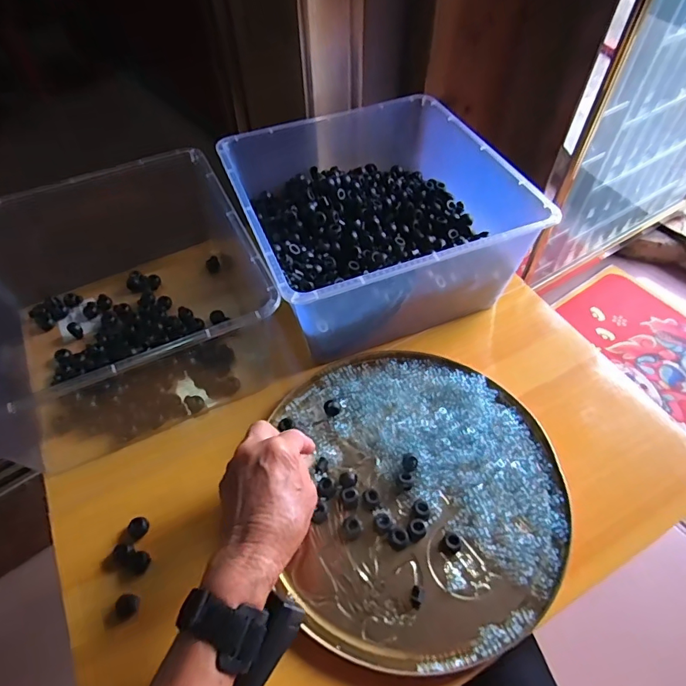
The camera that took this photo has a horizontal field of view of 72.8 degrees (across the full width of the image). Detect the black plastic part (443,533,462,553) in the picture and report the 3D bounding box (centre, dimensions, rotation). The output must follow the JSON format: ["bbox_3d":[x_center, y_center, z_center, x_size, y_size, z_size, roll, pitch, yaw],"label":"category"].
[{"bbox_3d":[0.099,0.176,0.414,0.016,0.013,0.016,-1,53,1],"label":"black plastic part"}]

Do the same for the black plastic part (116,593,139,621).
[{"bbox_3d":[-0.186,0.226,0.398,0.018,0.007,0.019,-1,53,1],"label":"black plastic part"}]

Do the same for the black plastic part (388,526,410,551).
[{"bbox_3d":[0.051,0.176,0.418,0.017,0.010,0.019,27,58,20],"label":"black plastic part"}]

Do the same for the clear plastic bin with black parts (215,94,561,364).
[{"bbox_3d":[0.024,-0.173,0.580,0.307,0.120,0.345,-19,55,-12],"label":"clear plastic bin with black parts"}]

